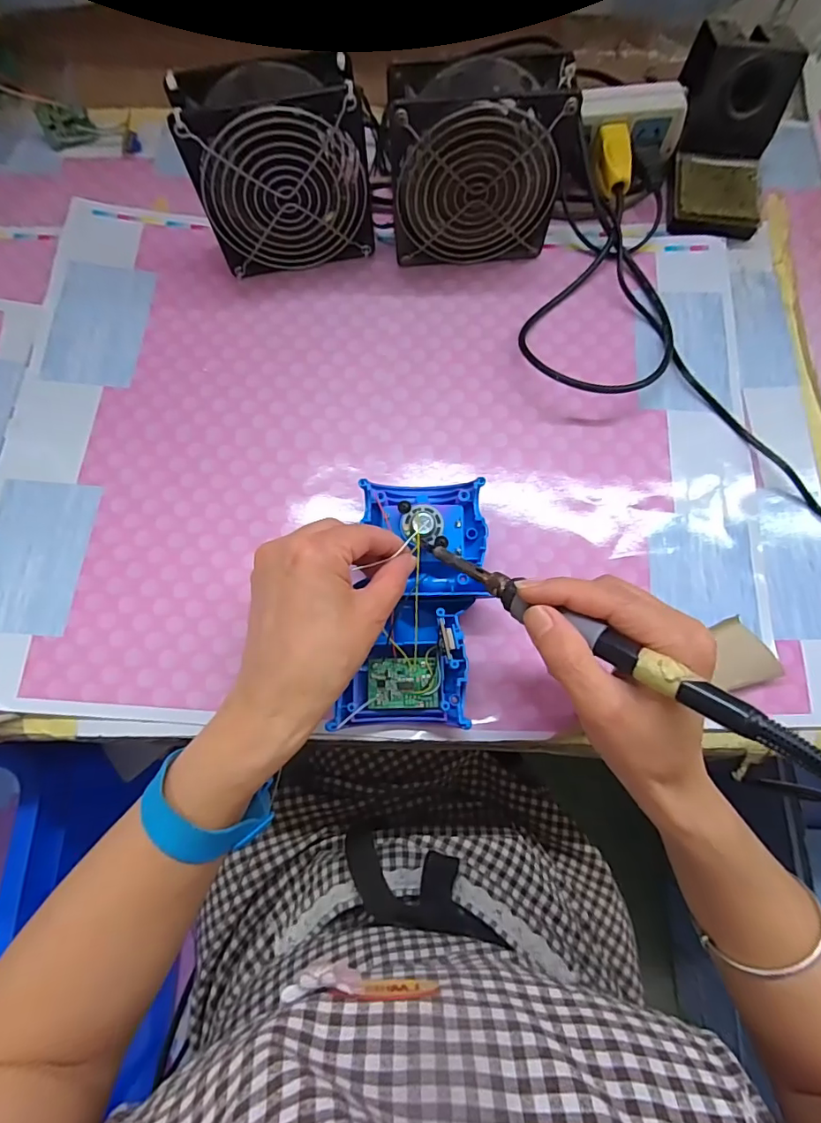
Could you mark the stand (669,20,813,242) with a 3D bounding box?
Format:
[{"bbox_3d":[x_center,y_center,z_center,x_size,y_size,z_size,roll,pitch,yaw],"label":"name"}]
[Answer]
[{"bbox_3d":[0.256,-0.349,0.403,0.072,0.071,0.147,7,75,2],"label":"stand"}]

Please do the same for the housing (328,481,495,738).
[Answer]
[{"bbox_3d":[0.002,0.023,0.316,0.081,0.033,0.157,9,77,3],"label":"housing"}]

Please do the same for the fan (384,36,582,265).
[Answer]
[{"bbox_3d":[0.046,-0.277,0.358,0.119,0.131,0.034,-6,75,-1],"label":"fan"}]

